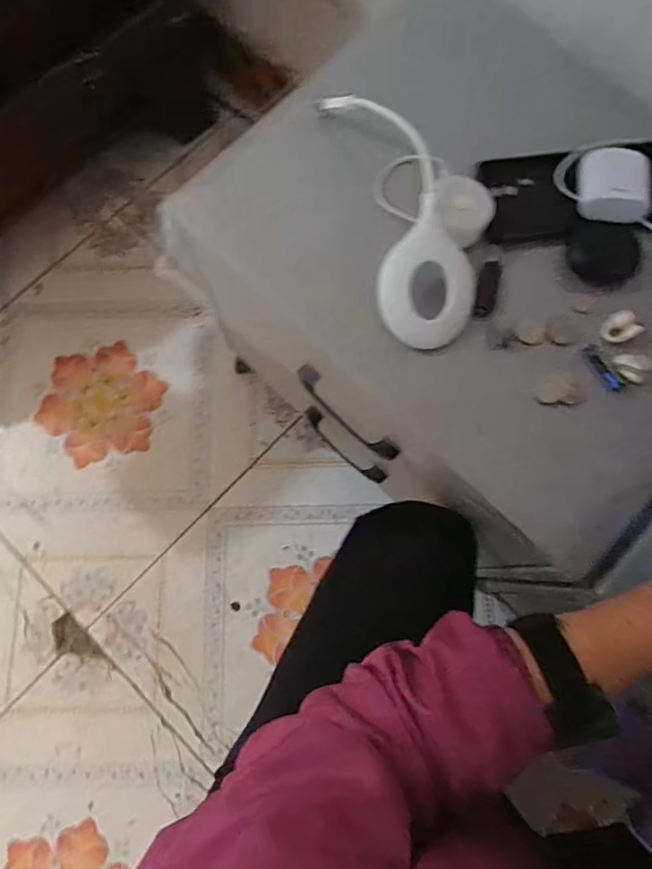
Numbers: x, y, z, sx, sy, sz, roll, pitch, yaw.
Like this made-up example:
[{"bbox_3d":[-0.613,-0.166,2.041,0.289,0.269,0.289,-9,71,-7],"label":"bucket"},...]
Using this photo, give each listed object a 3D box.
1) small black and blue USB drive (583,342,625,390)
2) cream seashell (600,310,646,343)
[{"bbox_3d":[0.230,-0.055,0.461,0.012,0.011,0.044,-33,79,-7],"label":"small black and blue USB drive"},{"bbox_3d":[0.244,-0.089,0.461,0.026,0.018,0.026,0,77,0],"label":"cream seashell"}]

